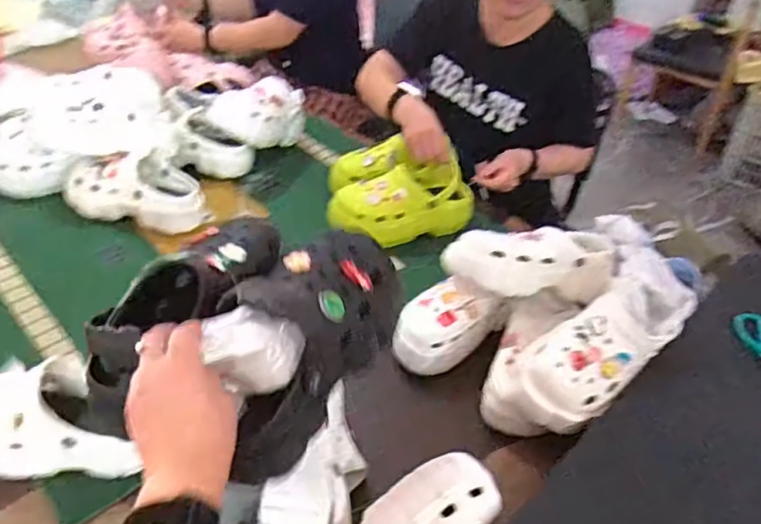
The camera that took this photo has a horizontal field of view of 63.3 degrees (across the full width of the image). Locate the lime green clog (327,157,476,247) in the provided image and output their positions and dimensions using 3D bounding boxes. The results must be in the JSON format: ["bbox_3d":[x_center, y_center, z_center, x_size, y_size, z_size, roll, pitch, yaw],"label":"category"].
[{"bbox_3d":[0.044,-0.104,1.129,0.269,0.113,0.087,-3,40,-7],"label":"lime green clog"}]

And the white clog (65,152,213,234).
[{"bbox_3d":[-0.449,-0.143,1.144,0.252,0.104,0.137,10,40,9],"label":"white clog"}]

